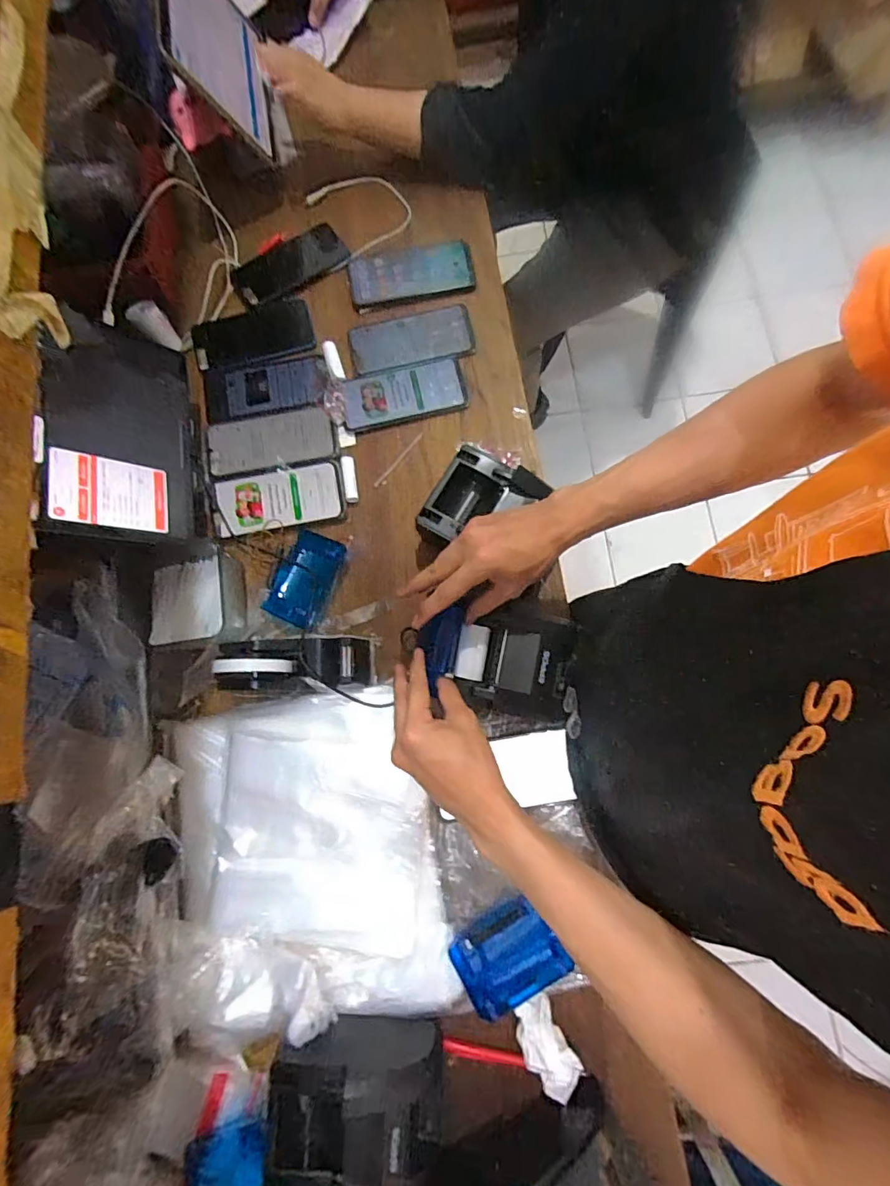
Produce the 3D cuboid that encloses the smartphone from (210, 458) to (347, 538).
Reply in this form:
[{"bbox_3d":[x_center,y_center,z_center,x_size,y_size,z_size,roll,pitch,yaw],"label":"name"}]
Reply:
[{"bbox_3d":[-0.213,-0.123,0.627,0.166,0.005,0.083,-10,78,2],"label":"smartphone"}]

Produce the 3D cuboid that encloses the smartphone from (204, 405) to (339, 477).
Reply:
[{"bbox_3d":[-0.227,-0.202,0.641,0.167,0.006,0.081,-10,78,2],"label":"smartphone"}]

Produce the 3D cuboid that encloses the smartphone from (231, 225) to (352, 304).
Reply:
[{"bbox_3d":[-0.219,-0.464,0.690,0.160,0.015,0.066,-27,78,-2],"label":"smartphone"}]

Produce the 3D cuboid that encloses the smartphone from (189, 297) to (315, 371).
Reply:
[{"bbox_3d":[-0.265,-0.355,0.678,0.160,0.009,0.085,-16,78,0],"label":"smartphone"}]

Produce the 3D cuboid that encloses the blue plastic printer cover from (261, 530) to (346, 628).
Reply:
[{"bbox_3d":[-0.168,-0.017,0.595,0.068,0.016,0.109,24,81,8],"label":"blue plastic printer cover"}]

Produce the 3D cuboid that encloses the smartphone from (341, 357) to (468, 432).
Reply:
[{"bbox_3d":[-0.055,-0.266,0.647,0.160,0.013,0.081,-15,78,1],"label":"smartphone"}]

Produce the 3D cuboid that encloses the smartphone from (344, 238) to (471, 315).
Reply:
[{"bbox_3d":[-0.047,-0.443,0.679,0.170,0.014,0.079,-9,78,2],"label":"smartphone"}]

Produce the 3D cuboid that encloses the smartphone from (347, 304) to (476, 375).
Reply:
[{"bbox_3d":[-0.047,-0.348,0.670,0.165,0.007,0.078,-13,78,1],"label":"smartphone"}]

